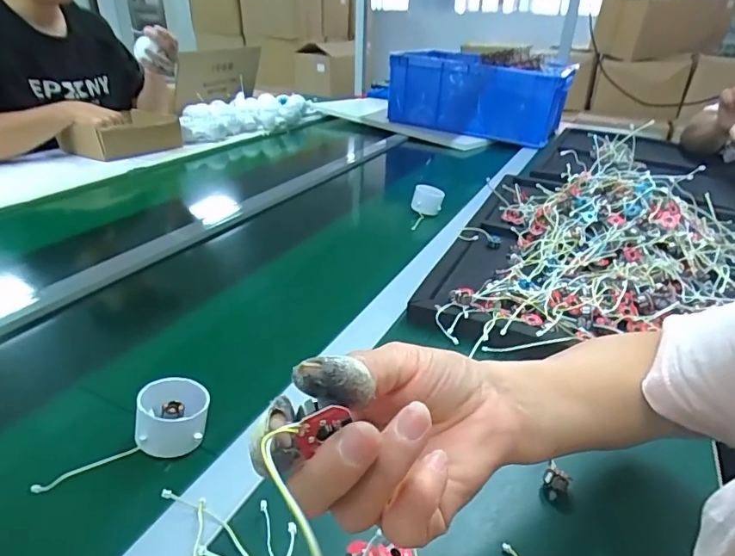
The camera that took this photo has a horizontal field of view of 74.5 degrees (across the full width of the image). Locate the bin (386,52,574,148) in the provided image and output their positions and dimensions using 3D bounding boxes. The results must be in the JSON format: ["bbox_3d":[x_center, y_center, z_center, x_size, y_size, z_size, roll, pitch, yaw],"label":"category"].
[{"bbox_3d":[0.300,-0.512,1.372,0.493,0.197,0.168,9,30,12],"label":"bin"}]

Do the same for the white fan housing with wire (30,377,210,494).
[{"bbox_3d":[-0.175,0.109,0.356,0.113,0.033,0.053,-11,32,-25],"label":"white fan housing with wire"}]

